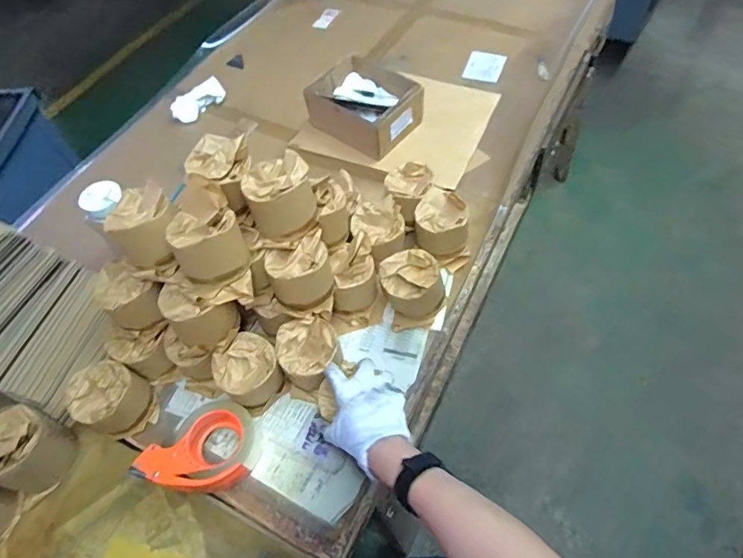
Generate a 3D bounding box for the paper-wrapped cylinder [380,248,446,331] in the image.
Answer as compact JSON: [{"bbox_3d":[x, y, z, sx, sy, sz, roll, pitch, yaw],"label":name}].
[{"bbox_3d":[0.071,0.013,0.792,0.102,0.109,0.106,-8,58,0],"label":"paper-wrapped cylinder"}]

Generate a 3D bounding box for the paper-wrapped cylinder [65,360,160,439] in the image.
[{"bbox_3d":[-0.401,0.189,0.736,0.095,0.085,0.098,-27,60,-12],"label":"paper-wrapped cylinder"}]

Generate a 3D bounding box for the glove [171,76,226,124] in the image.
[{"bbox_3d":[-0.422,-0.434,1.154,0.140,0.036,0.065,-34,62,-16],"label":"glove"}]

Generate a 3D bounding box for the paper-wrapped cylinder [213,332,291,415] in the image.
[{"bbox_3d":[-0.183,0.148,0.734,0.085,0.100,0.088,-2,58,3],"label":"paper-wrapped cylinder"}]

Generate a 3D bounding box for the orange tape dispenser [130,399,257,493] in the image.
[{"bbox_3d":[-0.251,0.246,0.703,0.146,0.063,0.128,4,59,7],"label":"orange tape dispenser"}]

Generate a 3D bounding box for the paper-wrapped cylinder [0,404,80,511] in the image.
[{"bbox_3d":[-0.519,0.254,0.695,0.103,0.105,0.115,19,62,16],"label":"paper-wrapped cylinder"}]

